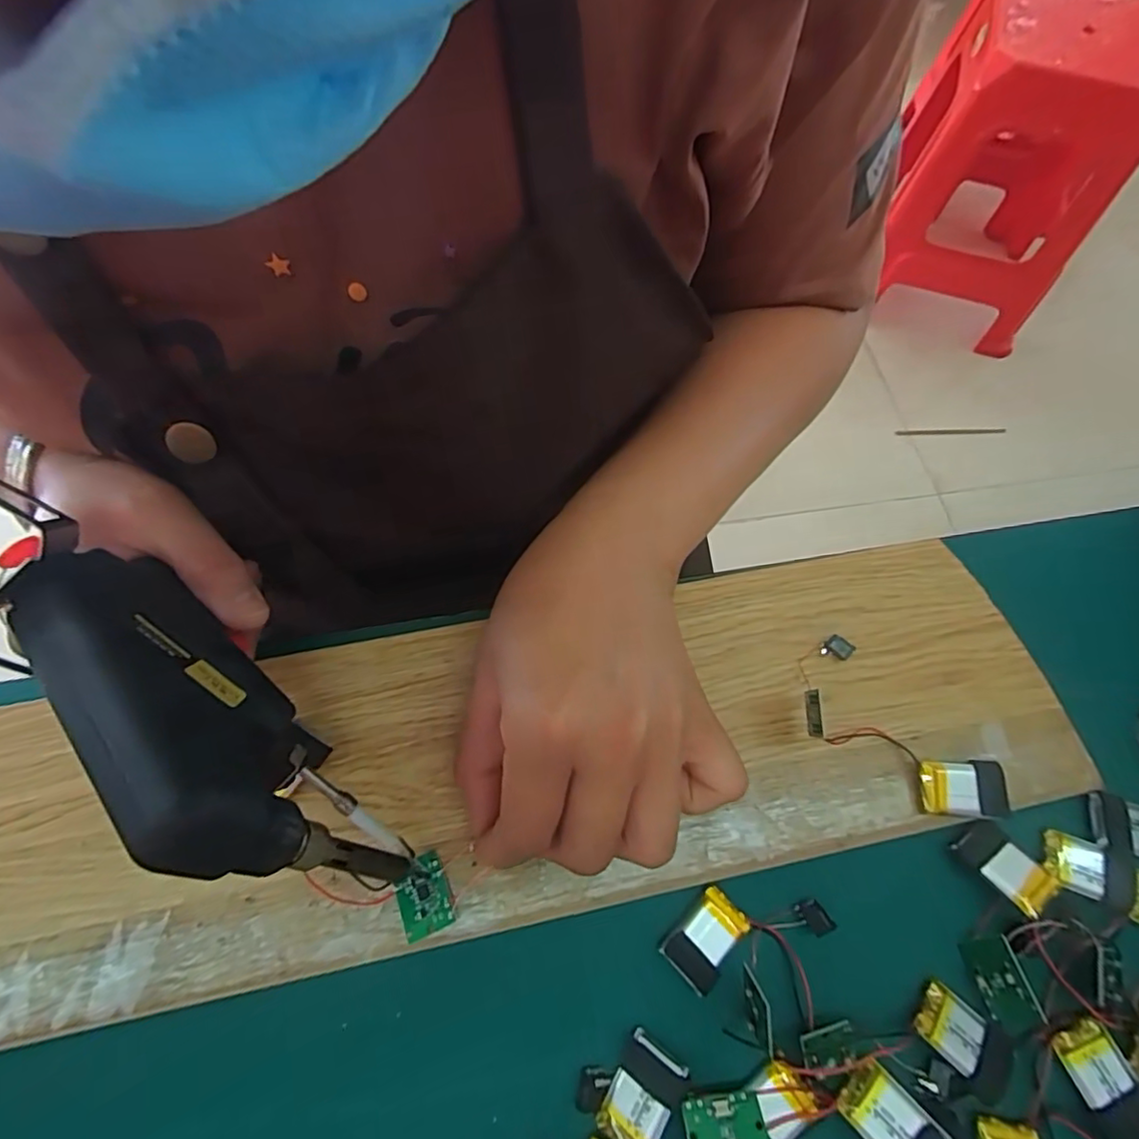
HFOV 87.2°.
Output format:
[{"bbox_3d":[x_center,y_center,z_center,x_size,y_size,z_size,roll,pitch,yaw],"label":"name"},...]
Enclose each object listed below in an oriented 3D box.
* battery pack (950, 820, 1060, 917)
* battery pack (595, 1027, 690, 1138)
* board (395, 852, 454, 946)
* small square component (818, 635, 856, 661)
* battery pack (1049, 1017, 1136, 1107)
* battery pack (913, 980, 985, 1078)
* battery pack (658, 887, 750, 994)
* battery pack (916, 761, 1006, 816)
[{"bbox_3d":[0.168,0.114,0.229,0.019,0.007,0.030,-38,73,-17],"label":"battery pack"},{"bbox_3d":[0.024,0.178,0.202,0.019,0.010,0.031,31,71,10],"label":"battery pack"},{"bbox_3d":[-0.054,0.120,0.220,0.019,0.004,0.026,-22,60,-14],"label":"board"},{"bbox_3d":[0.115,0.034,0.258,0.008,0.009,0.011,-40,75,-16],"label":"small square component"},{"bbox_3d":[0.184,0.173,0.211,0.019,0.007,0.023,-22,69,-11],"label":"battery pack"},{"bbox_3d":[0.135,0.162,0.211,0.021,0.004,0.019,40,71,14],"label":"battery pack"},{"bbox_3d":[0.051,0.136,0.221,0.032,0.004,0.020,-41,74,-18],"label":"battery pack"},{"bbox_3d":[0.155,0.087,0.237,0.030,0.010,0.020,0,66,-2],"label":"battery pack"}]

